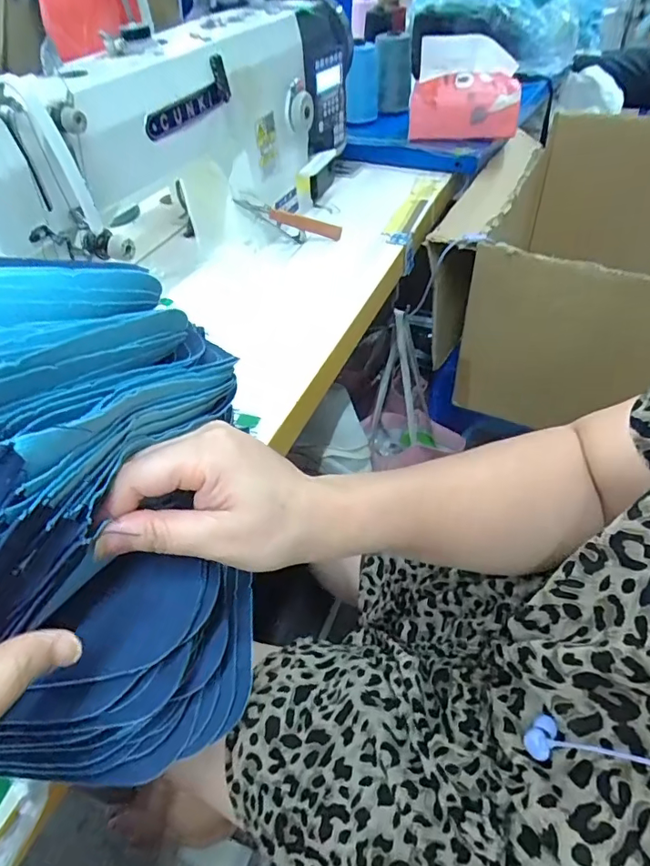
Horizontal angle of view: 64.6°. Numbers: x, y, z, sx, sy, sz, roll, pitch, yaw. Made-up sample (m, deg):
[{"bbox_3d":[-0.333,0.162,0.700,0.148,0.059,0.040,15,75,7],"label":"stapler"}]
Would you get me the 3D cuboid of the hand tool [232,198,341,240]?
[{"bbox_3d":[-0.045,-0.265,0.635,0.132,0.023,0.015,13,46,-12],"label":"hand tool"}]

